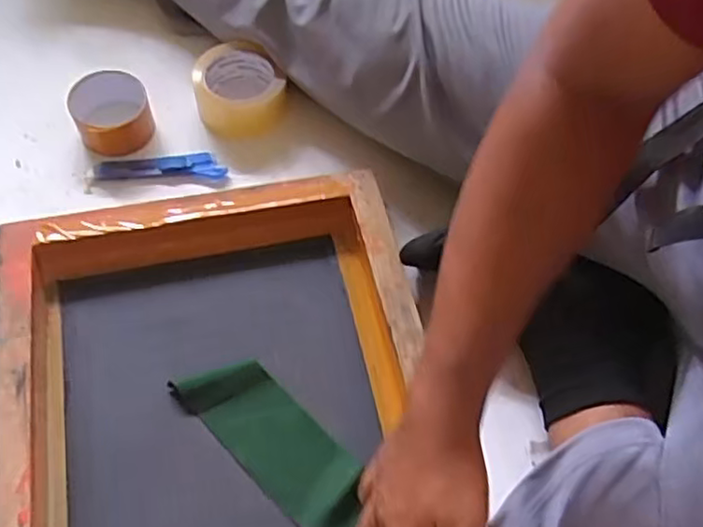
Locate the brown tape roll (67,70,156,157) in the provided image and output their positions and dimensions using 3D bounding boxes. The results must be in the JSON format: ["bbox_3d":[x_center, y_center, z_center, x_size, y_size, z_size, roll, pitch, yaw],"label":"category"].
[{"bbox_3d":[-0.261,-0.165,0.712,0.082,0.052,0.072,-22,61,-17],"label":"brown tape roll"}]

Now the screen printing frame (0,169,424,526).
[{"bbox_3d":[-0.101,0.143,0.535,0.354,0.069,0.447,-9,58,-9],"label":"screen printing frame"}]

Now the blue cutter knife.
[{"bbox_3d":[-0.207,-0.102,0.701,0.138,0.016,0.027,-6,58,-7],"label":"blue cutter knife"}]

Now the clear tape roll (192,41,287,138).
[{"bbox_3d":[-0.127,-0.196,0.733,0.098,0.050,0.101,2,57,-3],"label":"clear tape roll"}]

